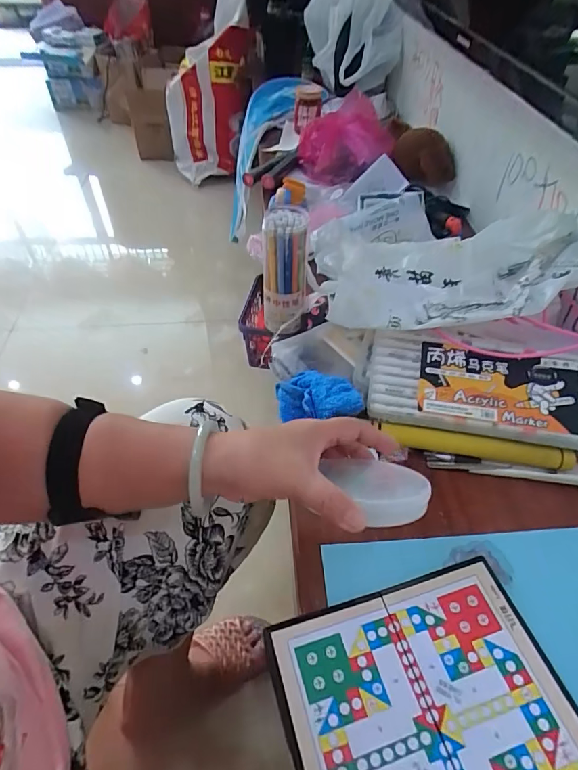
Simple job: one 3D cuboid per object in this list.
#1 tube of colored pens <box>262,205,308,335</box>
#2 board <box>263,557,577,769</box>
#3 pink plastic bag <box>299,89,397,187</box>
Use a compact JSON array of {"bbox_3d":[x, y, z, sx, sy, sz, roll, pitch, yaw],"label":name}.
[{"bbox_3d":[-0.007,-0.149,0.592,0.057,0.160,0.070,0,49,0],"label":"tube of colored pens"},{"bbox_3d":[0.114,0.261,0.330,0.214,0.011,0.207,-13,51,-11],"label":"board"},{"bbox_3d":[0.128,-0.512,0.919,0.161,0.118,0.162,-32,57,-25],"label":"pink plastic bag"}]

